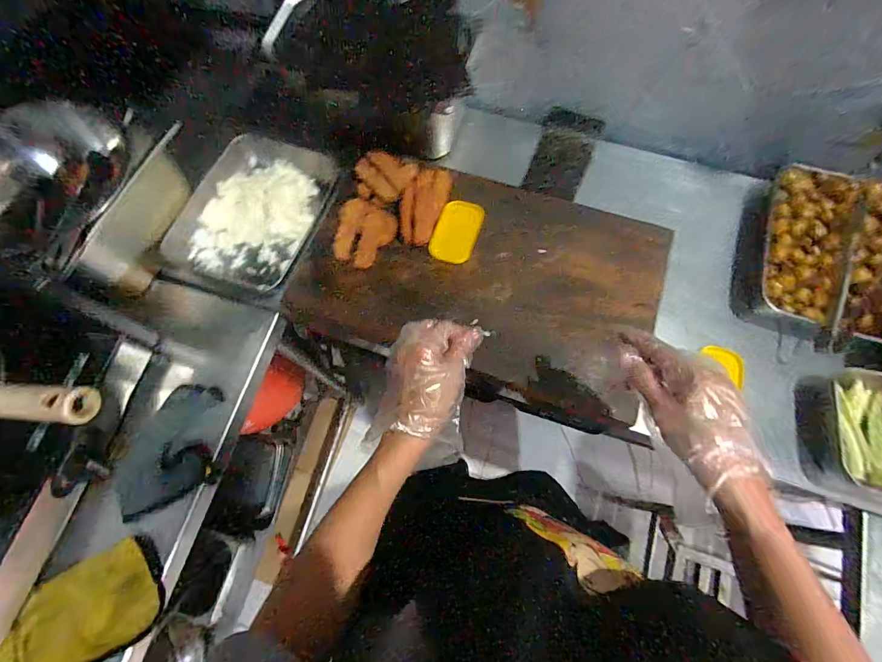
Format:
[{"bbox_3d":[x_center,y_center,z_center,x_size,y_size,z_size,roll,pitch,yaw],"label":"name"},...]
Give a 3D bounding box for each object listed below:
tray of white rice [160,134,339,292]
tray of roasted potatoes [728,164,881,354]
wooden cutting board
[{"bbox_3d":[-0.277,-0.189,0.632,0.205,0.059,0.273,16,72,6],"label":"tray of white rice"},{"bbox_3d":[0.529,-0.096,0.567,0.184,0.076,0.267,22,73,8],"label":"tray of roasted potatoes"},{"bbox_3d":[0.060,-0.083,0.580,0.471,0.056,0.294,20,73,8],"label":"wooden cutting board"}]

